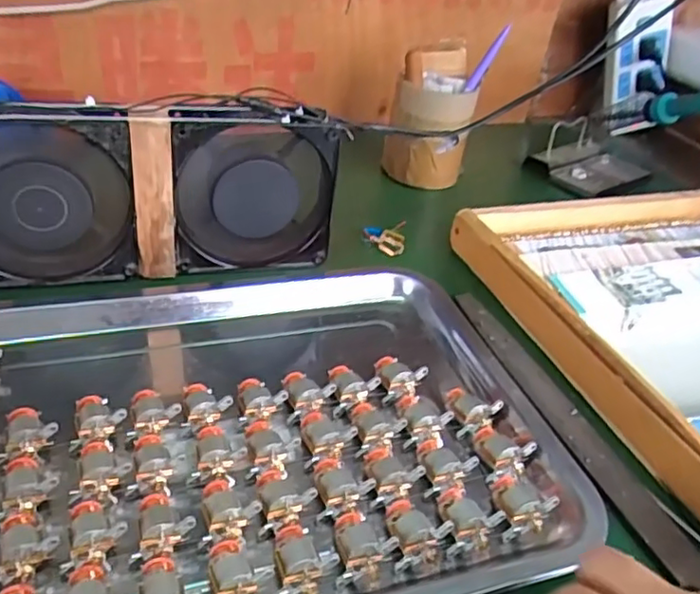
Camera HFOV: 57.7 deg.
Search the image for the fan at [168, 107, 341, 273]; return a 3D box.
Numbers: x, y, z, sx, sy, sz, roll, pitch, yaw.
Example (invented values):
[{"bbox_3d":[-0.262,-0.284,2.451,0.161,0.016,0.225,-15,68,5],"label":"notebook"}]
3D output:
[{"bbox_3d":[-0.073,-0.082,0.483,0.119,0.121,0.042,-7,38,-19],"label":"fan"}]

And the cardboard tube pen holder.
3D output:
[{"bbox_3d":[0.081,-0.184,0.652,0.077,0.129,0.067,-23,45,-34],"label":"cardboard tube pen holder"}]

